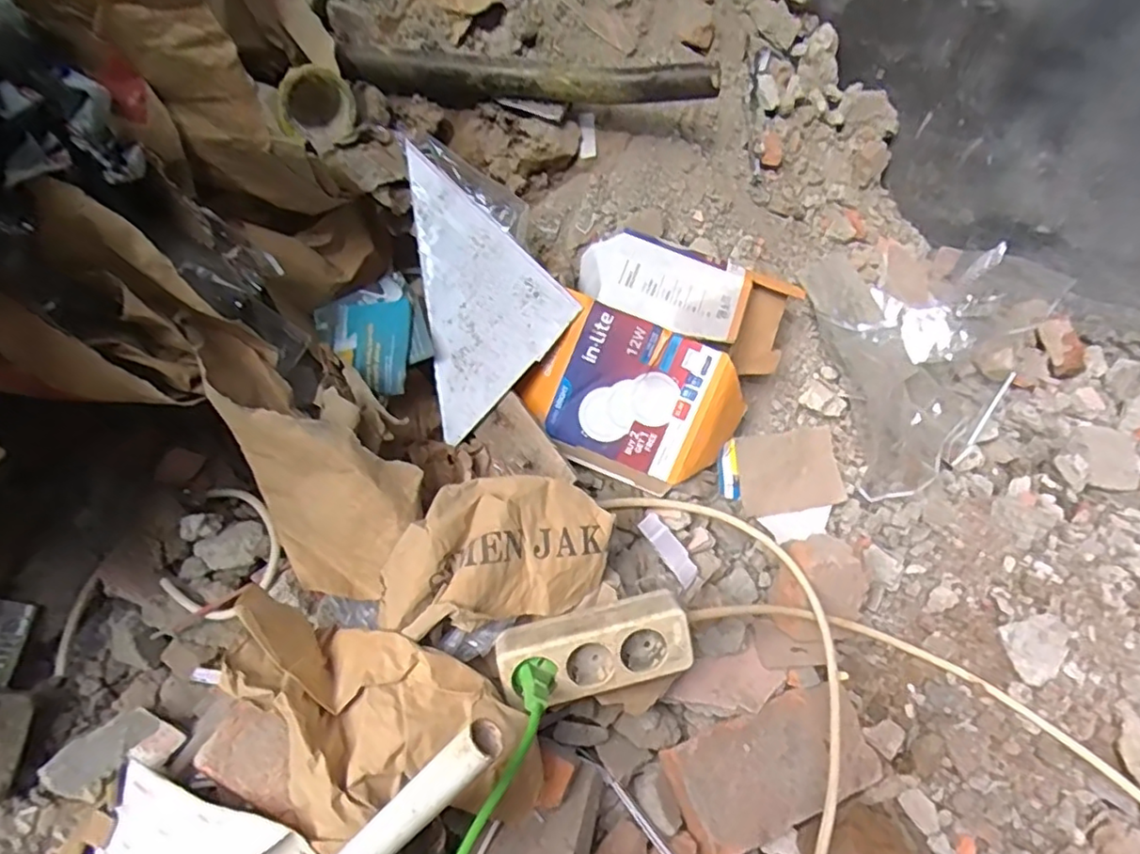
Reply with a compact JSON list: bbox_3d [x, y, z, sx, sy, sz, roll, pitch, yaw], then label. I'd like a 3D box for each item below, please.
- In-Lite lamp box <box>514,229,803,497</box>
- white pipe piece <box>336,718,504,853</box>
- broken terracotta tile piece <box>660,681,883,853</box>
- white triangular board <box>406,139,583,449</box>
[{"bbox_3d":[0.078,-0.064,0.693,0.270,0.284,0.071,20,5,-1],"label":"In-Lite lamp box"},{"bbox_3d":[-0.124,0.269,0.409,0.026,0.243,0.025,21,27,-43],"label":"white pipe piece"},{"bbox_3d":[0.193,0.315,0.592,0.199,0.042,0.093,-12,46,-20],"label":"broken terracotta tile piece"},{"bbox_3d":[-0.126,-0.128,0.638,0.217,0.014,0.181,43,85,-6],"label":"white triangular board"}]

